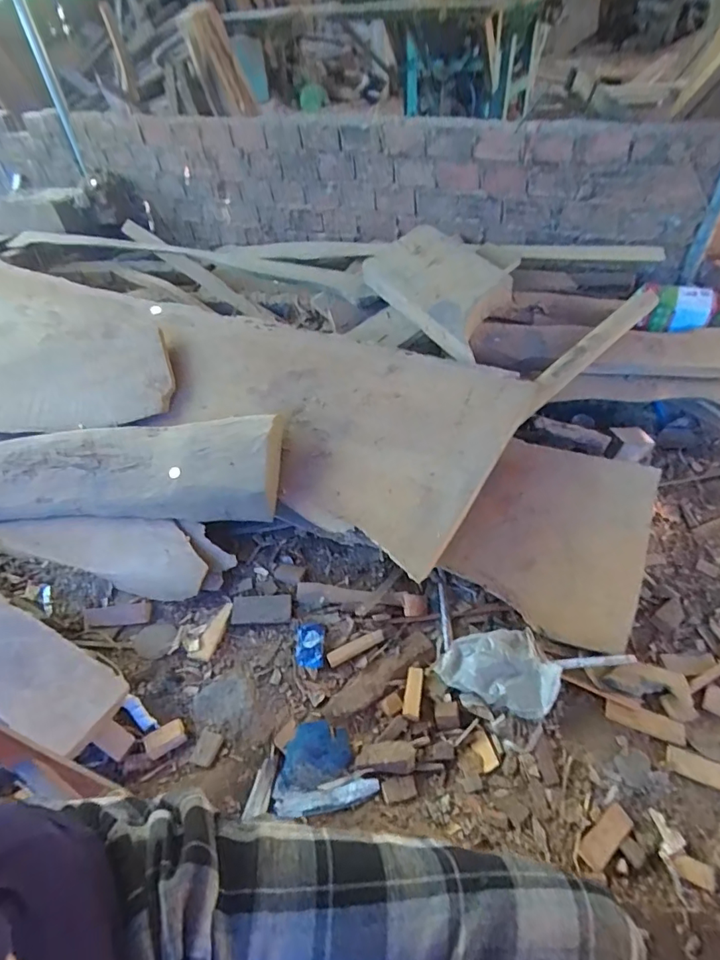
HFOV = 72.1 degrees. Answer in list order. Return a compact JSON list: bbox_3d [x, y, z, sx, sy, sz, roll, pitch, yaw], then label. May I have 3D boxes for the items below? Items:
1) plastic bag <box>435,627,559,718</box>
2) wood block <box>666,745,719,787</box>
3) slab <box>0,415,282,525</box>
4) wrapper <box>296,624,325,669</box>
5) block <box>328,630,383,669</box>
[{"bbox_3d":[0.293,0.395,1.054,0.240,0.058,0.168,13,49,16],"label":"plastic bag"},{"bbox_3d":[0.660,0.543,0.914,0.164,0.008,0.047,13,49,16],"label":"wood block"},{"bbox_3d":[-0.869,-0.017,1.428,1.336,0.071,0.294,-3,77,12],"label":"slab"},{"bbox_3d":[-0.116,0.381,1.142,0.062,0.007,0.108,-3,47,2],"label":"wrapper"},{"bbox_3d":[-0.009,0.383,1.129,0.137,0.008,0.034,-21,49,-15],"label":"block"}]

